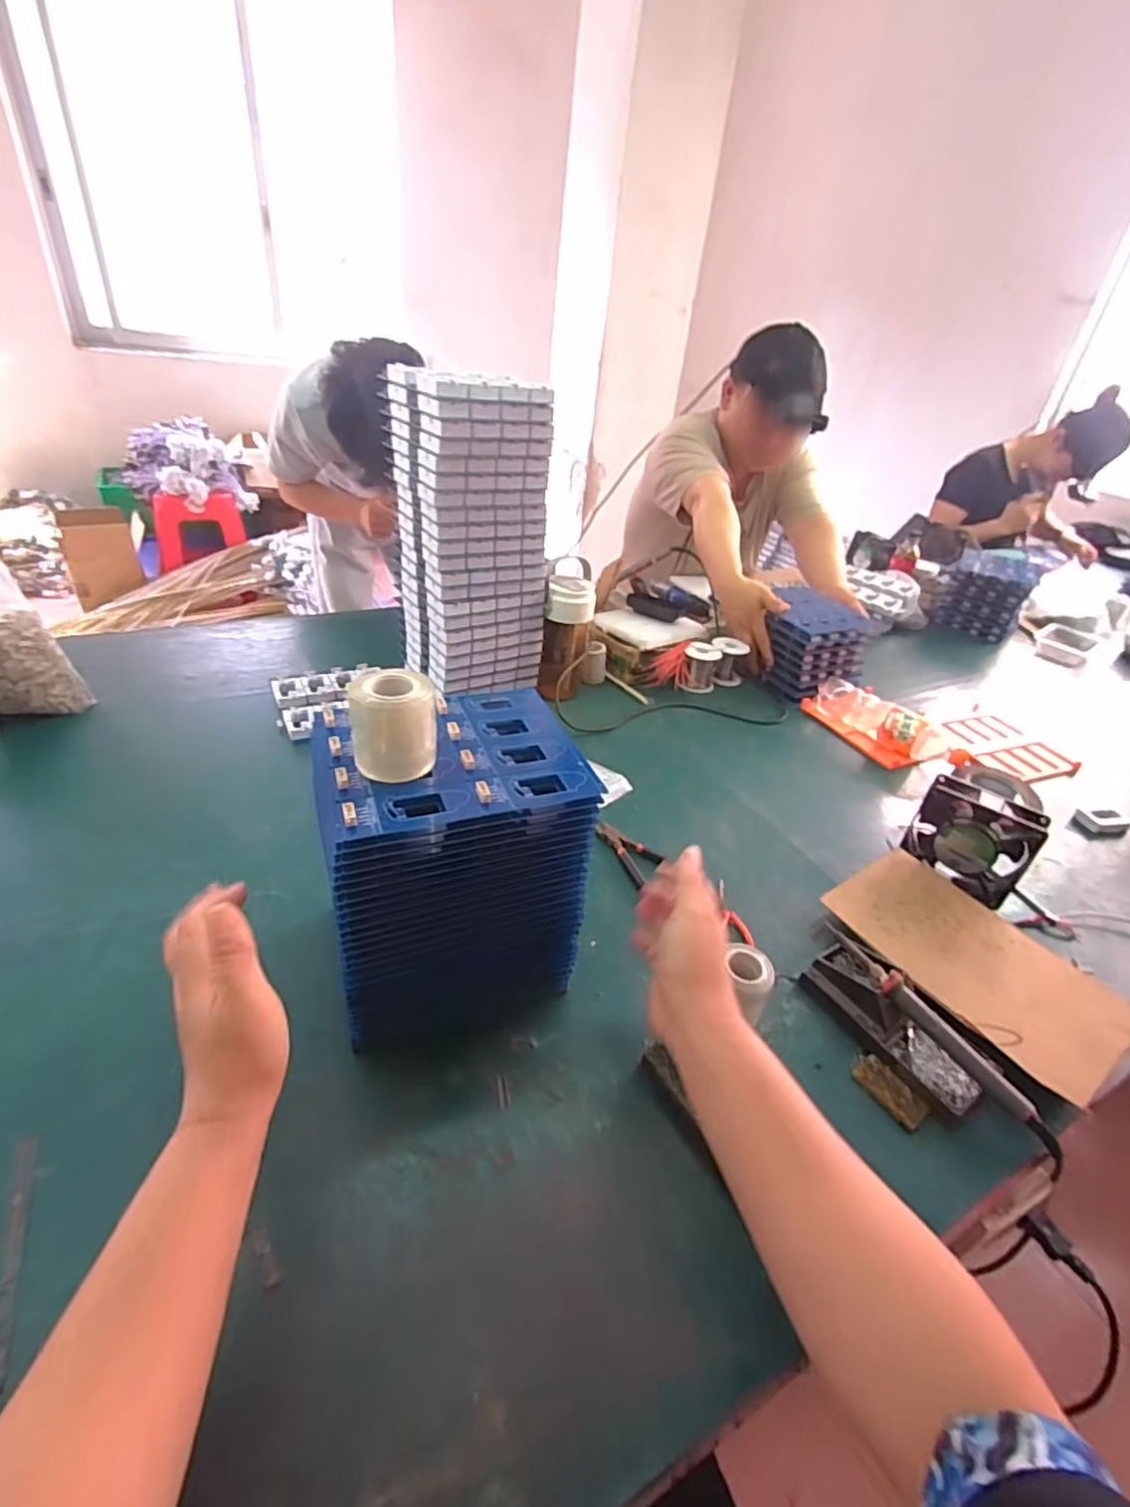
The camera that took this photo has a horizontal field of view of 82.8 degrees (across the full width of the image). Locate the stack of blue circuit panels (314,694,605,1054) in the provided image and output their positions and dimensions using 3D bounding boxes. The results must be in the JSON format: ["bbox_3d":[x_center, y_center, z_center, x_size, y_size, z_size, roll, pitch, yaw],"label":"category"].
[{"bbox_3d":[-0.097,0.090,0.545,0.192,0.215,0.150,-10,38,-24],"label":"stack of blue circuit panels"}]

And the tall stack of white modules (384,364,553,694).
[{"bbox_3d":[-0.130,-0.288,0.909,0.188,0.411,0.149,-10,38,-24],"label":"tall stack of white modules"}]

